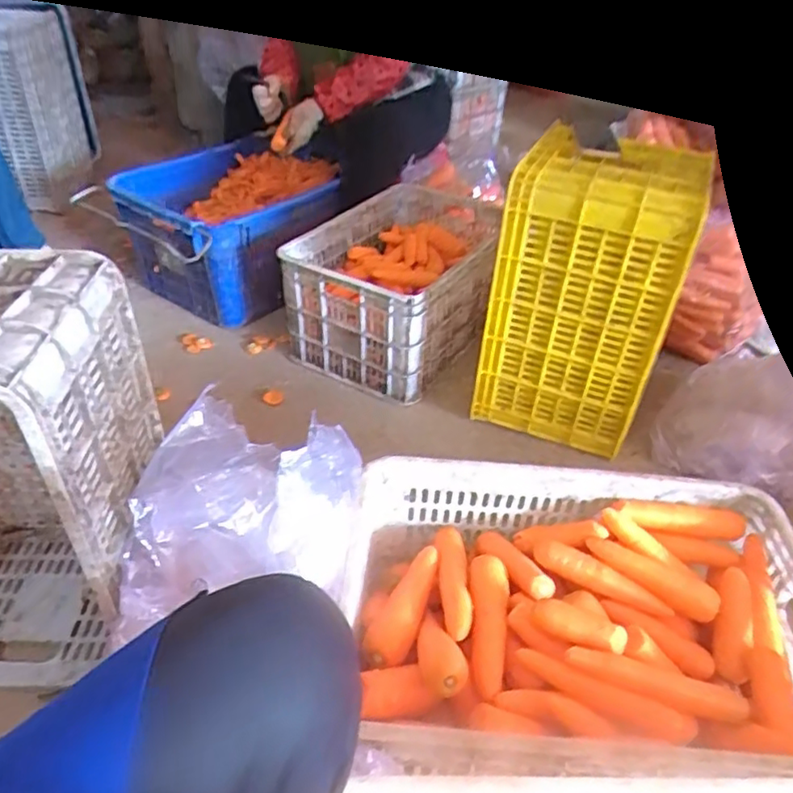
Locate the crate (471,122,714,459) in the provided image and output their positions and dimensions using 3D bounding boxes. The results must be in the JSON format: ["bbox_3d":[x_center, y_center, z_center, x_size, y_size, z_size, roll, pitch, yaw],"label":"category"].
[{"bbox_3d":[0.343,-0.190,1.186,0.297,0.490,0.254,13,40,13],"label":"crate"}]

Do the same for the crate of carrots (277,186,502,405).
[{"bbox_3d":[0.020,-0.277,1.528,0.392,0.262,0.571,17,41,19],"label":"crate of carrots"}]

